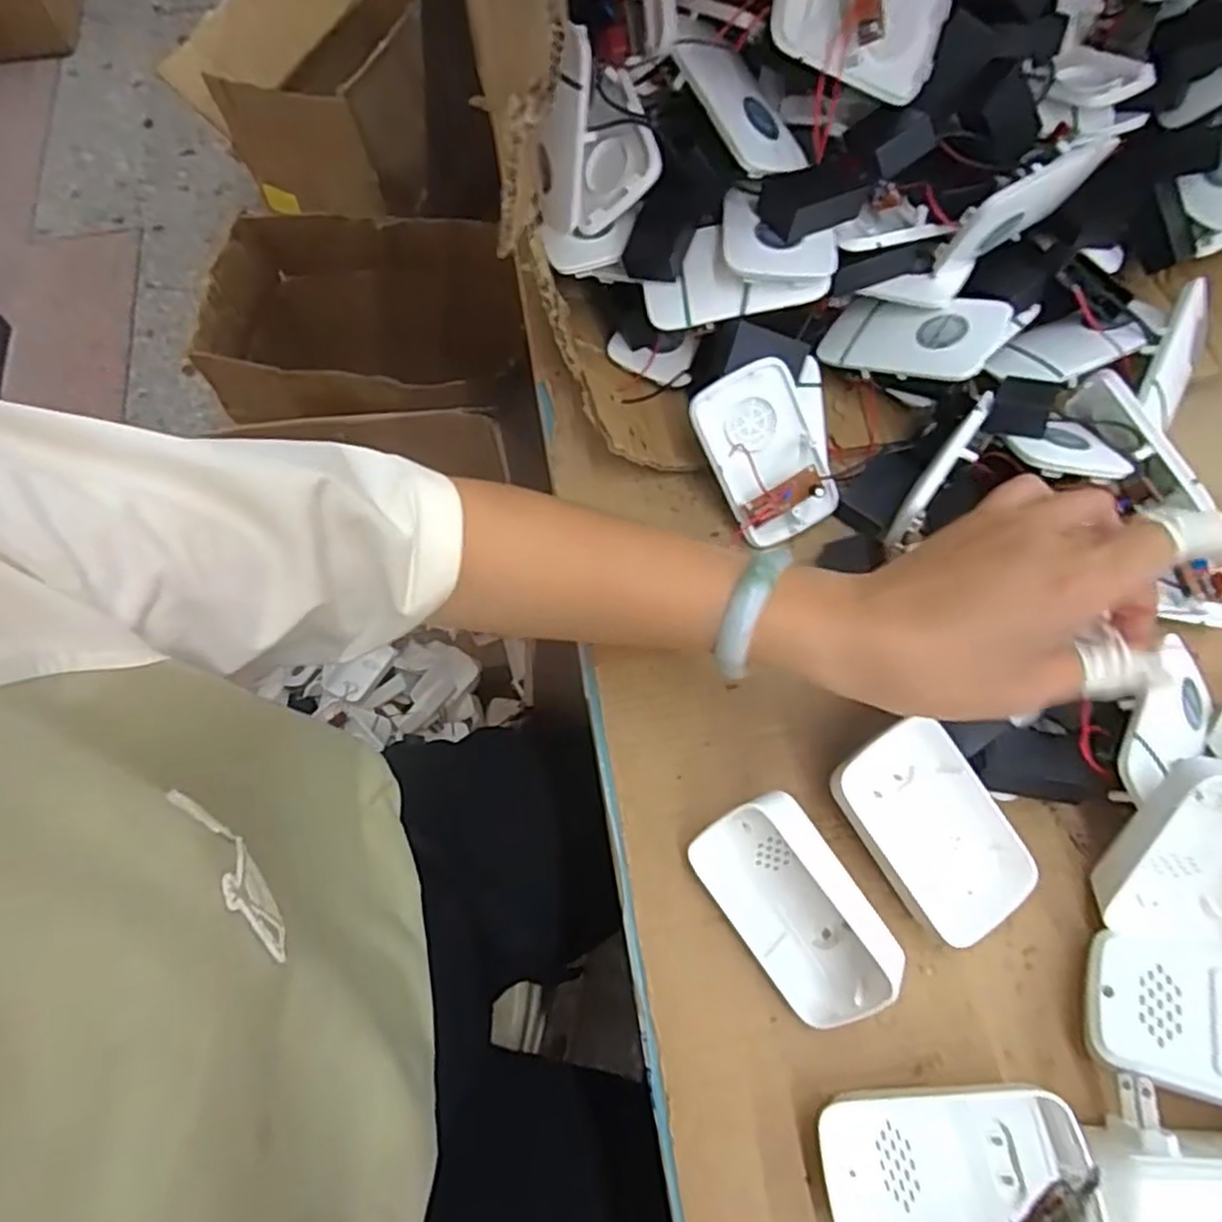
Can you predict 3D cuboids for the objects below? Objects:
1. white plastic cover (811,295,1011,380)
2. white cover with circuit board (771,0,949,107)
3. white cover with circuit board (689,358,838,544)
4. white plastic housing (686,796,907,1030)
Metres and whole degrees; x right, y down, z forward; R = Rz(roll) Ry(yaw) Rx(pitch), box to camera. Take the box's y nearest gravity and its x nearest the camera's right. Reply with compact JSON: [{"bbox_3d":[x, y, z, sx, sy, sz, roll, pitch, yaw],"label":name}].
[{"bbox_3d":[0.170,-0.157,0.427,0.098,0.014,0.055,19,75,38],"label":"white plastic cover"},{"bbox_3d":[0.124,-0.282,0.351,0.099,0.055,0.018,-2,29,-28],"label":"white cover with circuit board"},{"bbox_3d":[0.085,-0.084,0.408,0.059,0.014,0.095,-25,103,-2],"label":"white cover with circuit board"},{"bbox_3d":[0.082,0.134,0.334,0.052,0.046,0.095,-33,71,-10],"label":"white plastic housing"}]

